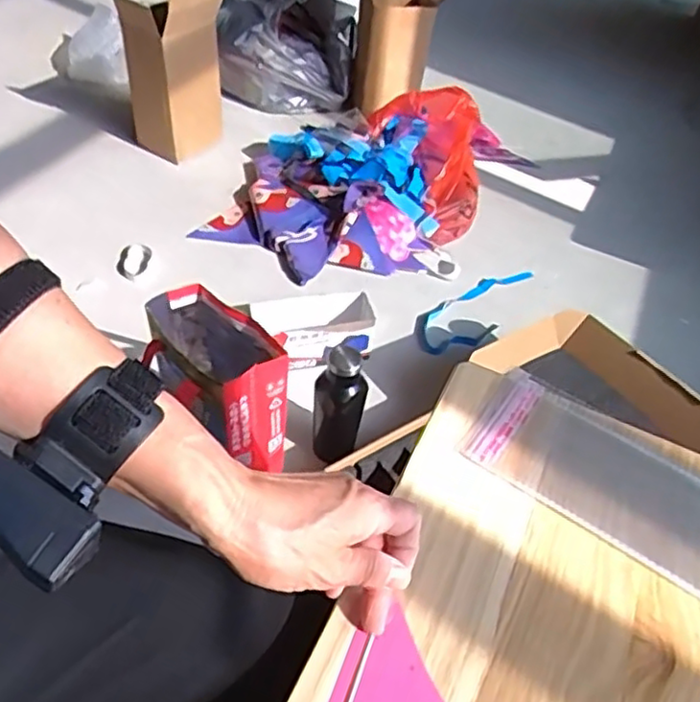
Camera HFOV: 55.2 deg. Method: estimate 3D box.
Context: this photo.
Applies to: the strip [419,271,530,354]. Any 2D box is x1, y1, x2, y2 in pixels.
[{"bbox_3d":[0.258,-0.084,1.338,0.111,0.026,0.317,35,52,24],"label":"strip"}]

